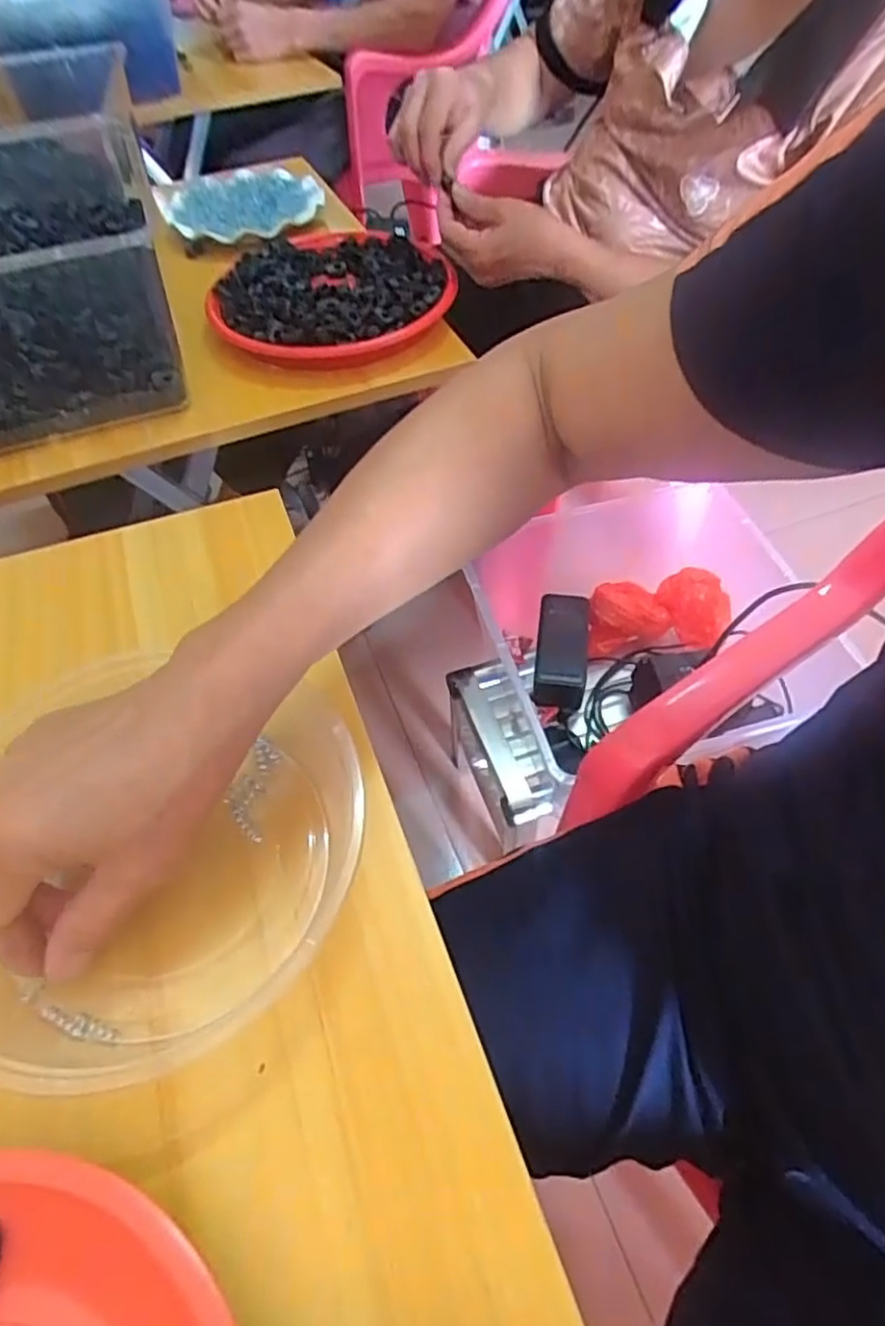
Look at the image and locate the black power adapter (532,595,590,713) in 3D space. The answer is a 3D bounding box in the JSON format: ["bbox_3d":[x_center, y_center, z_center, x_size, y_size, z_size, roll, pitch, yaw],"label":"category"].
[{"bbox_3d":[0.129,-0.017,0.750,0.053,0.027,0.137,6,53,7],"label":"black power adapter"}]

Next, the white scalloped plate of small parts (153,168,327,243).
[{"bbox_3d":[-0.253,-0.584,0.873,0.192,0.020,0.201,-1,53,1],"label":"white scalloped plate of small parts"}]

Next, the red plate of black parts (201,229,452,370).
[{"bbox_3d":[-0.104,-0.368,0.689,0.226,0.043,0.235,-1,53,1],"label":"red plate of black parts"}]

